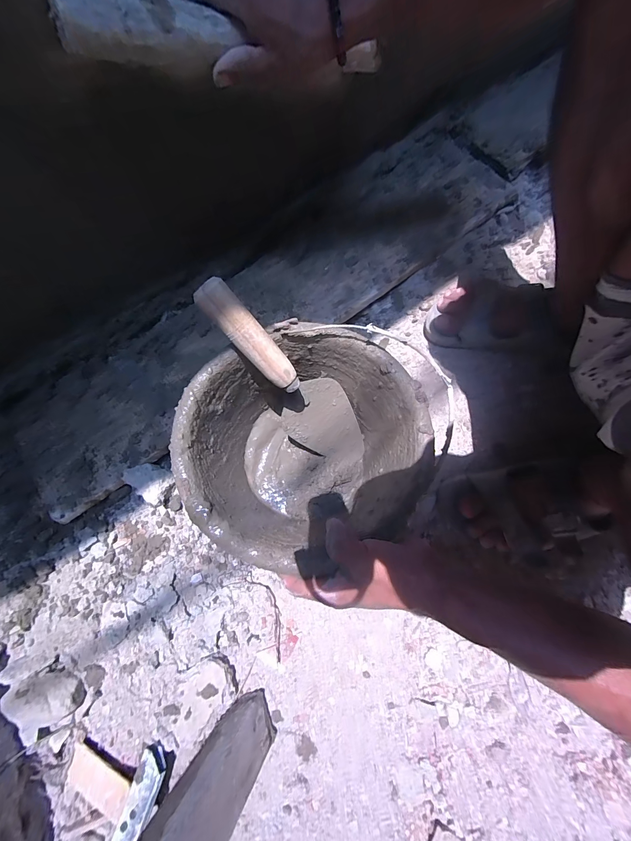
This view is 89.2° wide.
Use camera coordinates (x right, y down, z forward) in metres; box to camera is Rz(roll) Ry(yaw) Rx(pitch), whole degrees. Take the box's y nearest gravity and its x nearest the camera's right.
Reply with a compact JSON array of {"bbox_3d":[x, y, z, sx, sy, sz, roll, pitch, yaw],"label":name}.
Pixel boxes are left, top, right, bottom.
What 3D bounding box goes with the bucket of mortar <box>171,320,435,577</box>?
[{"bbox_3d":[-0.010,0.025,0.379,0.241,0.156,0.218,-25,79,-4],"label":"bucket of mortar"}]

